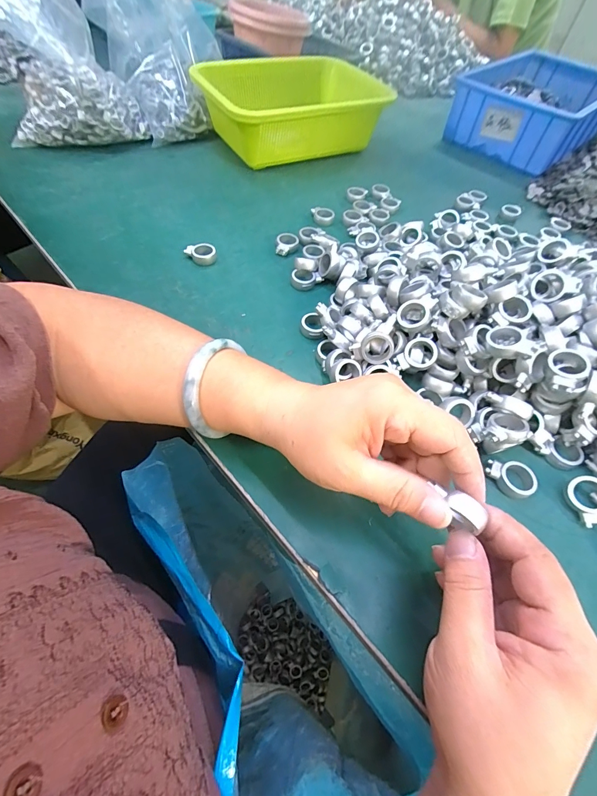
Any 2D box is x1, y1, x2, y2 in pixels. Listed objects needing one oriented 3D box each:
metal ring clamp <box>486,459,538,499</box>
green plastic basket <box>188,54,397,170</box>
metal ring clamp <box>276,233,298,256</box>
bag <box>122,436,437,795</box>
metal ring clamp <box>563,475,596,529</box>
[{"bbox_3d":[0.154,0.060,0.248,0.031,0.012,0.025,10,57,2],"label":"metal ring clamp"},{"bbox_3d":[-0.017,-0.435,0.519,0.250,0.086,0.182,-23,62,-18],"label":"green plastic basket"},{"bbox_3d":[-0.013,-0.176,0.391,0.025,0.015,0.029,3,57,-3],"label":"metal ring clamp"},{"bbox_3d":[-0.067,0.315,0.516,0.146,0.625,0.319,-28,63,-21],"label":"bag"},{"bbox_3d":[0.206,0.072,0.239,0.026,0.011,0.034,-23,64,7],"label":"metal ring clamp"}]

